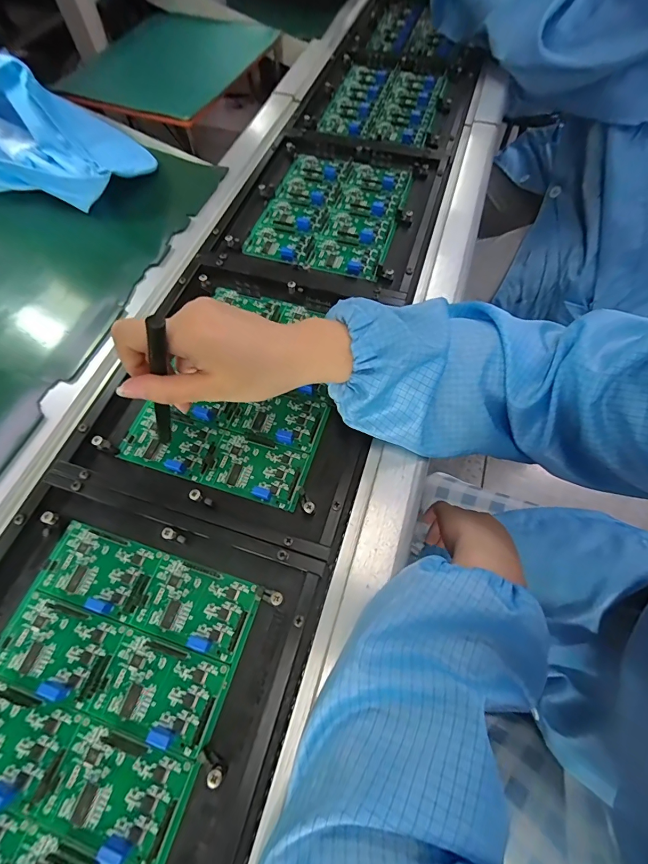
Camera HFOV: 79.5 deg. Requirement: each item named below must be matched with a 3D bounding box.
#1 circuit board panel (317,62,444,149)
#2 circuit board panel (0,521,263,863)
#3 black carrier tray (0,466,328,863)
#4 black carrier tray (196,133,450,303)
[{"bbox_3d":[0.089,-0.490,0.579,0.152,0.010,0.207,14,65,8],"label":"circuit board panel"},{"bbox_3d":[-0.146,0.172,0.239,0.150,0.013,0.195,15,65,11],"label":"circuit board panel"},{"bbox_3d":[-0.144,0.170,0.238,0.228,0.025,0.252,15,65,11],"label":"black carrier tray"},{"bbox_3d":[0.011,-0.264,0.463,0.232,0.019,0.261,14,65,8],"label":"black carrier tray"}]

